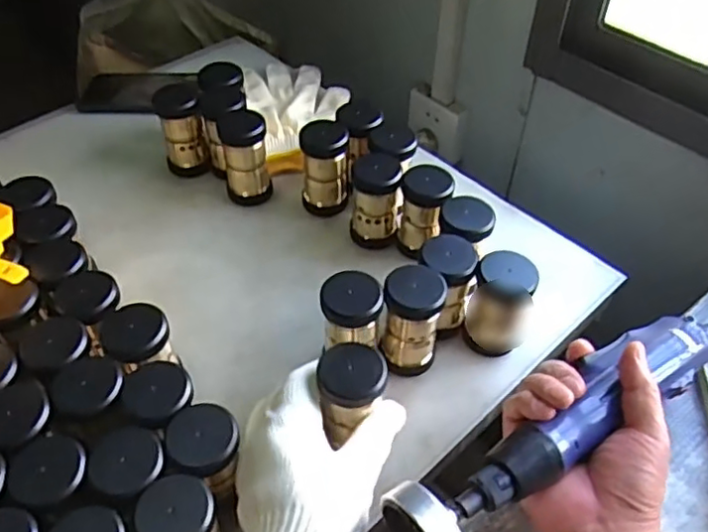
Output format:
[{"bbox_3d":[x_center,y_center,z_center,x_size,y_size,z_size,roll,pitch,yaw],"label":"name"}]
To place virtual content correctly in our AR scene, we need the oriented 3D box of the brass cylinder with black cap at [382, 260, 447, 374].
[{"bbox_3d":[0.045,0.044,0.495,0.043,0.088,0.040,0,48,0],"label":"brass cylinder with black cap"}]

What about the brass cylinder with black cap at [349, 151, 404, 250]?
[{"bbox_3d":[0.020,-0.062,0.587,0.043,0.084,0.041,4,49,4],"label":"brass cylinder with black cap"}]

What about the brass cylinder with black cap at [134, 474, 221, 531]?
[{"bbox_3d":[-0.103,0.166,0.392,0.043,0.076,0.042,0,48,0],"label":"brass cylinder with black cap"}]

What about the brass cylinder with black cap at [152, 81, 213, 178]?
[{"bbox_3d":[-0.176,-0.138,0.652,0.043,0.091,0.039,-15,50,-13],"label":"brass cylinder with black cap"}]

